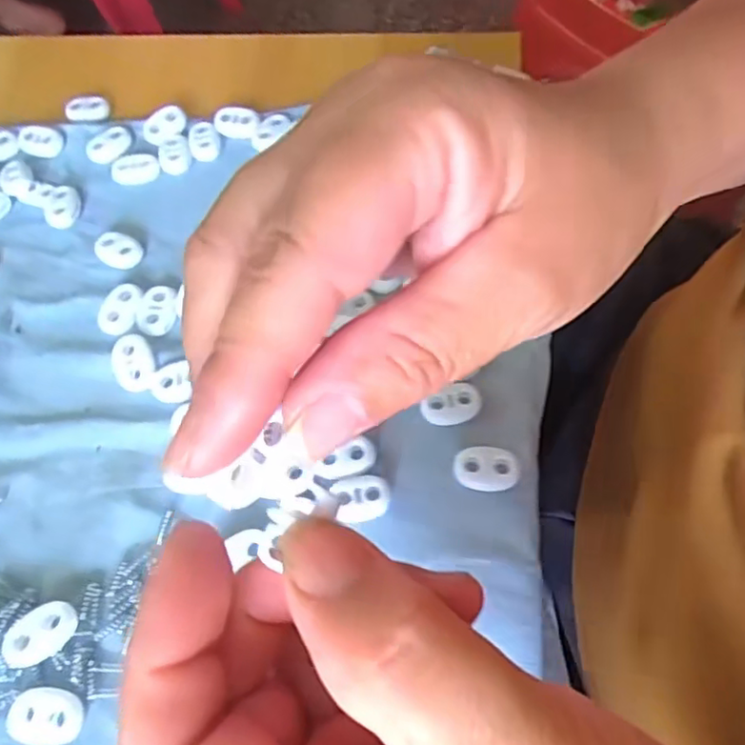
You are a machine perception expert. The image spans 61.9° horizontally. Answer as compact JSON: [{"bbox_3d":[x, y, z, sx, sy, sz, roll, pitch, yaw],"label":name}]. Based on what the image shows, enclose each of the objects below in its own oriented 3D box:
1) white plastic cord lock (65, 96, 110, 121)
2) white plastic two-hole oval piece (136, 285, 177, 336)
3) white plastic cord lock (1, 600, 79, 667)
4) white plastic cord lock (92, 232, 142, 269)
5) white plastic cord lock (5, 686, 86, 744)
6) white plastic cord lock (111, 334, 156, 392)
[{"bbox_3d":[-0.148,-0.136,0.321,0.023,0.006,0.012,-1,62,3],"label":"white plastic cord lock"},{"bbox_3d":[-0.089,-0.026,0.256,0.015,0.004,0.022,-1,62,3],"label":"white plastic two-hole oval piece"},{"bbox_3d":[-0.106,0.083,0.199,0.022,0.007,0.015,-36,66,-15],"label":"white plastic cord lock"},{"bbox_3d":[-0.112,-0.053,0.275,0.022,0.006,0.014,16,64,12],"label":"white plastic cord lock"},{"bbox_3d":[-0.100,0.106,0.191,0.023,0.004,0.015,7,63,7],"label":"white plastic cord lock"},{"bbox_3d":[-0.094,-0.003,0.244,0.016,0.008,0.022,-25,63,-9],"label":"white plastic cord lock"}]

